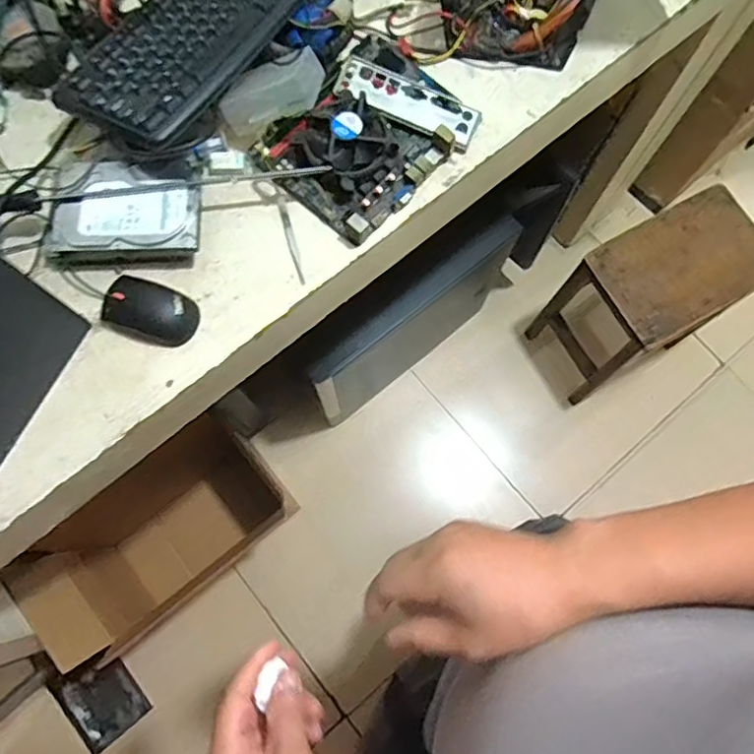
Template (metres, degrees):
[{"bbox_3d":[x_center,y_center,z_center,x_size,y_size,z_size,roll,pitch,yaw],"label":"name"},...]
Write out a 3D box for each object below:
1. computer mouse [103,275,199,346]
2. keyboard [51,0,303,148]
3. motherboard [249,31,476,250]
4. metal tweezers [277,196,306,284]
[{"bbox_3d":[-0.232,-0.067,0.608,0.091,0.025,0.053,17,75,4],"label":"computer mouse"},{"bbox_3d":[-0.149,-0.422,0.632,0.140,0.021,0.440,32,77,7],"label":"keyboard"},{"bbox_3d":[-0.009,-0.272,0.647,0.163,0.062,0.218,41,78,9],"label":"motherboard"},{"bbox_3d":[-0.093,-0.150,0.645,0.011,0.008,0.107,-15,73,-6],"label":"metal tweezers"}]

